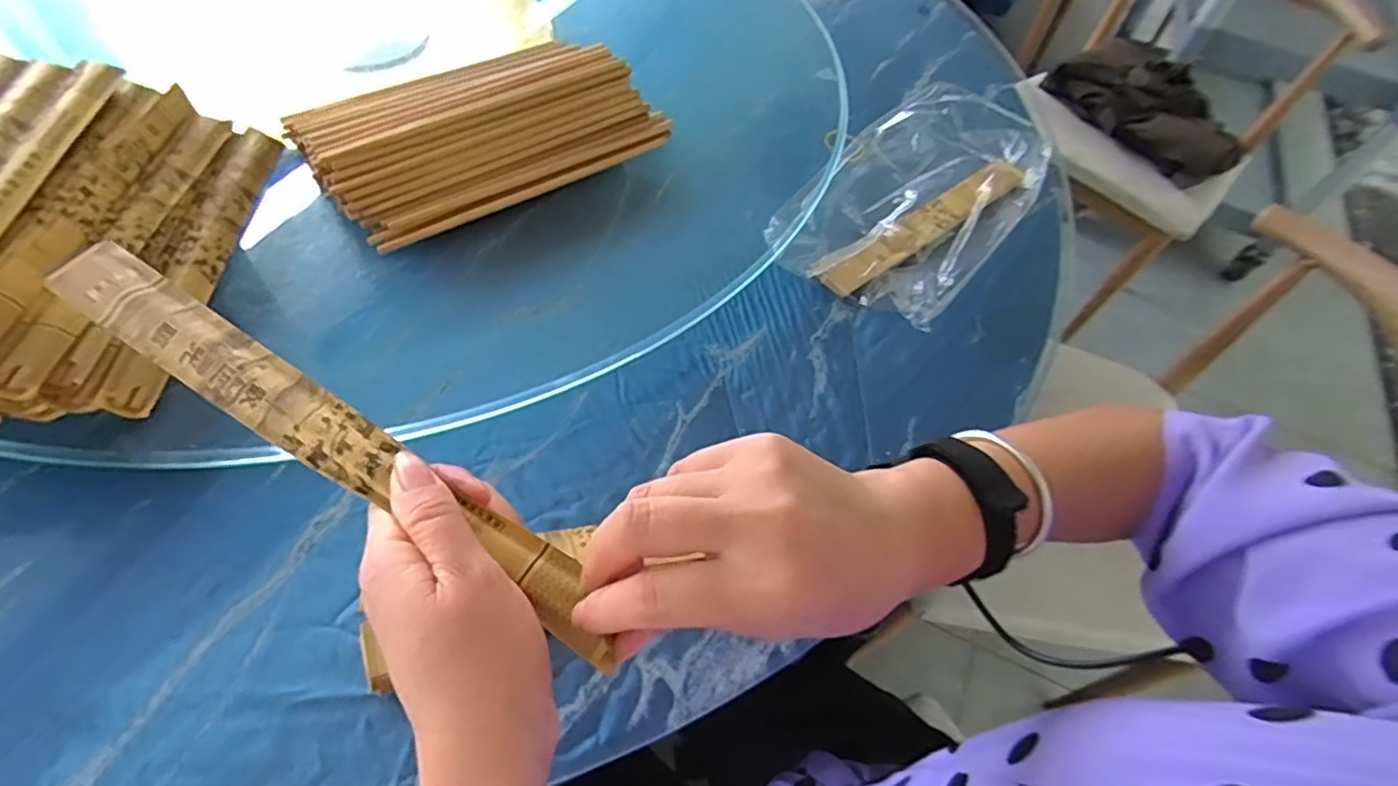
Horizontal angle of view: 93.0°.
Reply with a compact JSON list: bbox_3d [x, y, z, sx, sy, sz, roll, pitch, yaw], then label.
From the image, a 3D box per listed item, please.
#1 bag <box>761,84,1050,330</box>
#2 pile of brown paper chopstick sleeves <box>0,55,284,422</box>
[{"bbox_3d":[0.197,-0.184,0.596,0.172,0.041,0.285,34,59,16],"label":"bag"},{"bbox_3d":[-0.416,-0.107,0.422,0.179,0.075,0.292,4,55,-4],"label":"pile of brown paper chopstick sleeves"}]

